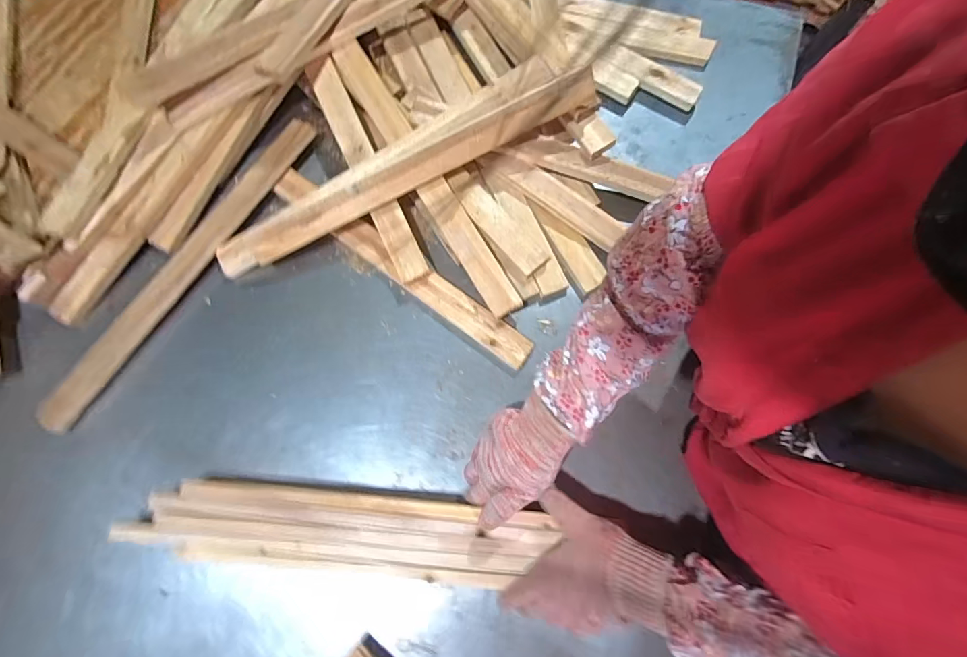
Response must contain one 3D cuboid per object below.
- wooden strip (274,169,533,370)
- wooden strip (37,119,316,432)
[{"bbox_3d":[-0.117,-0.088,0.590,0.422,0.022,0.040,37,76,10],"label":"wooden strip"},{"bbox_3d":[-0.381,-0.092,0.572,0.034,0.023,0.483,29,75,8],"label":"wooden strip"}]

